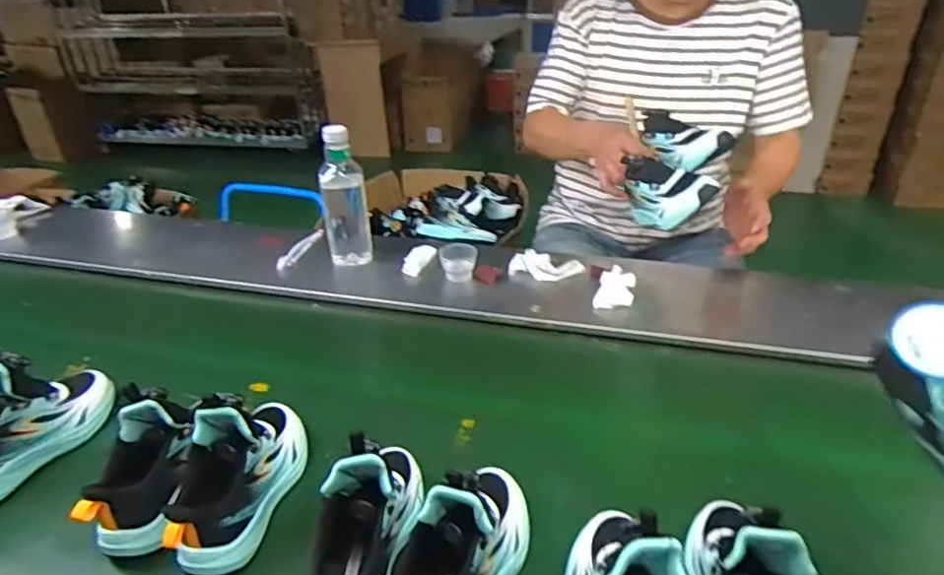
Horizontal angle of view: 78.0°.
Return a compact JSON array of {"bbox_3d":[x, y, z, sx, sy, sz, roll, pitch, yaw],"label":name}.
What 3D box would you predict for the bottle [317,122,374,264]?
[{"bbox_3d":[-0.220,-0.153,1.008,0.075,0.245,0.073,-7,30,-11],"label":"bottle"}]

